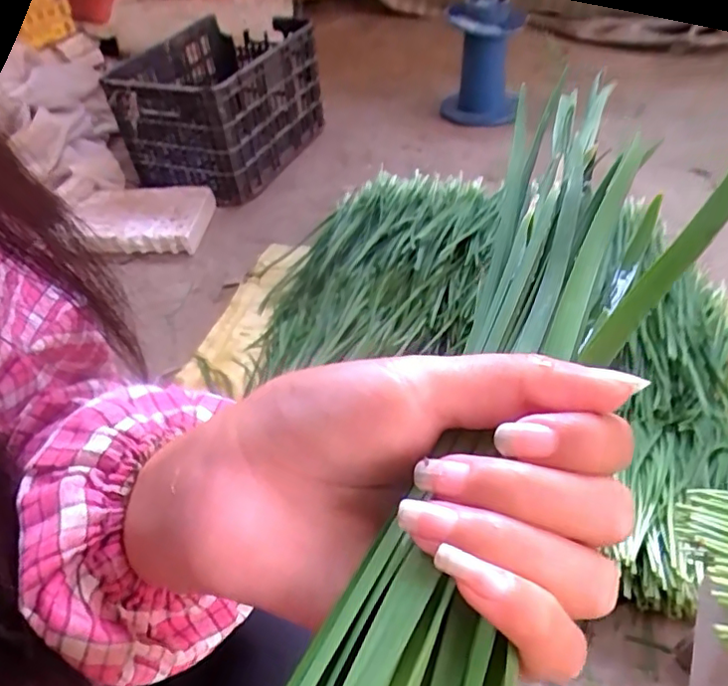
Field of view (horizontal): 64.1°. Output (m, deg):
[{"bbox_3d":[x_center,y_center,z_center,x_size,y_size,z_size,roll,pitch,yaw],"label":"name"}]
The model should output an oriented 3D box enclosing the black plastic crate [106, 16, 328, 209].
[{"bbox_3d":[-0.365,-0.641,1.579,0.384,0.301,0.548,14,47,19],"label":"black plastic crate"}]

